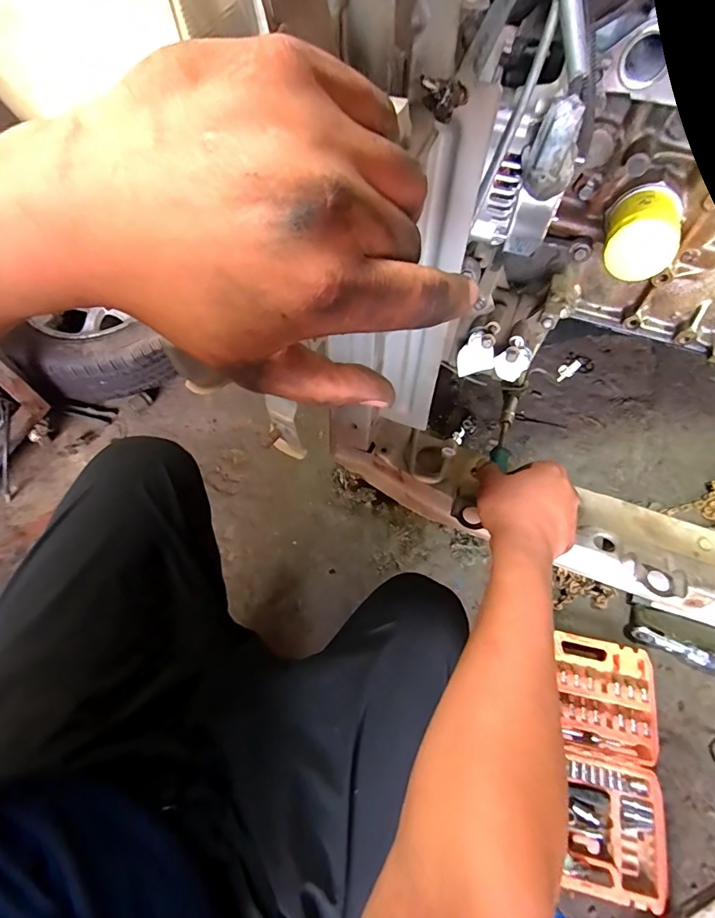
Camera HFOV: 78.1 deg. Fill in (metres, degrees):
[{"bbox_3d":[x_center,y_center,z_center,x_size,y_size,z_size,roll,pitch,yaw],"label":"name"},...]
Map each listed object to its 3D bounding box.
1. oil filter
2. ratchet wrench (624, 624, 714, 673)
[{"bbox_3d":[0.301,-0.240,0.465,0.071,0.056,0.082,22,64,13],"label":"oil filter"},{"bbox_3d":[0.673,0.392,0.855,0.283,0.027,0.035,21,64,12],"label":"ratchet wrench"}]

